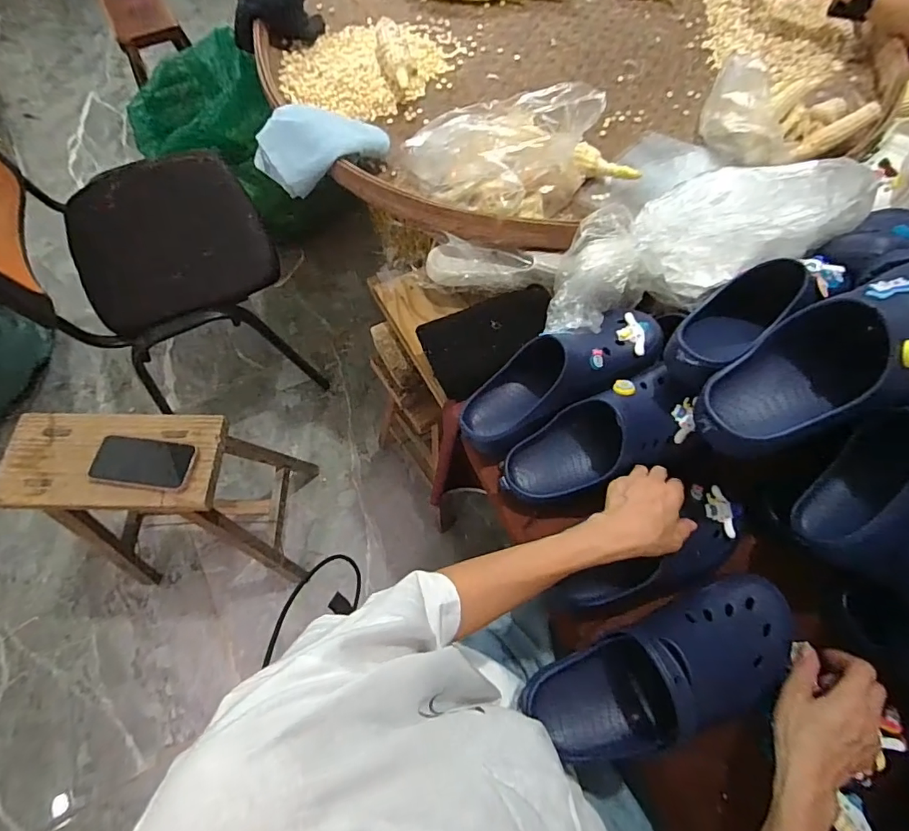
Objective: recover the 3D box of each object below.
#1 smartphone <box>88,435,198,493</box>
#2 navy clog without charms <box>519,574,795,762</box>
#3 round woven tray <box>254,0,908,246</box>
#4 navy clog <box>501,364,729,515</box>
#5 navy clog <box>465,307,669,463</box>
[{"bbox_3d":[-0.499,0.077,0.785,0.172,0.012,0.079,5,67,10],"label":"smartphone"},{"bbox_3d":[0.218,0.258,0.488,0.289,0.101,0.107,-23,67,1],"label":"navy clog without charms"},{"bbox_3d":[0.187,-0.843,0.965,1.077,0.141,1.136,0,65,1],"label":"round woven tray"},{"bbox_3d":[0.170,0.037,0.590,0.233,0.087,0.119,-23,65,15],"label":"navy clog"},{"bbox_3d":[0.125,-0.055,0.619,0.270,0.089,0.110,-31,67,9],"label":"navy clog"}]

